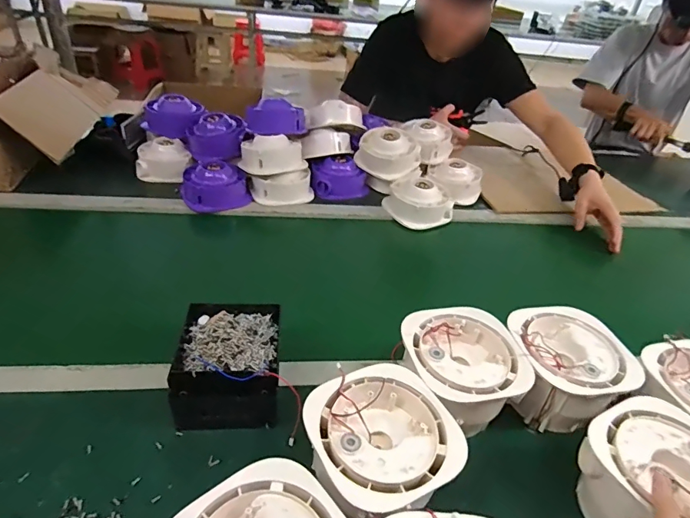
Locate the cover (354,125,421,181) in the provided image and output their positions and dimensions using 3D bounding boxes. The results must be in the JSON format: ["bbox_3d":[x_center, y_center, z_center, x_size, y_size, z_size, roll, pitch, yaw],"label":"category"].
[{"bbox_3d":[0.097,-0.242,0.994,0.148,0.076,0.128,12,36,6],"label":"cover"}]

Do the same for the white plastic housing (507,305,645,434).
[{"bbox_3d":[0.274,0.142,0.555,0.150,0.090,0.147,5,35,-4],"label":"white plastic housing"}]

